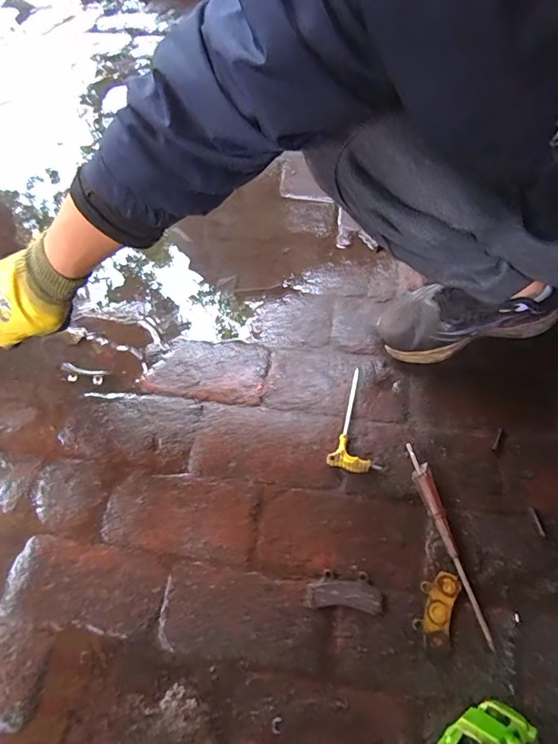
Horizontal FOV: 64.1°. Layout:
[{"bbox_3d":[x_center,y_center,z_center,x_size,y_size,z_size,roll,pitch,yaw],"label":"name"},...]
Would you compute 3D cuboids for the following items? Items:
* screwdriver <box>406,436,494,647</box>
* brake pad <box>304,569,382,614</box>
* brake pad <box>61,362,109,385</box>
[{"bbox_3d":[0.196,0.190,0.518,0.022,0.022,0.220,-15,63,-4],"label":"screwdriver"},{"bbox_3d":[0.074,0.251,0.512,0.084,0.006,0.040,3,63,5],"label":"brake pad"},{"bbox_3d":[-0.292,0.001,0.656,0.073,0.010,0.026,11,64,9],"label":"brake pad"}]

